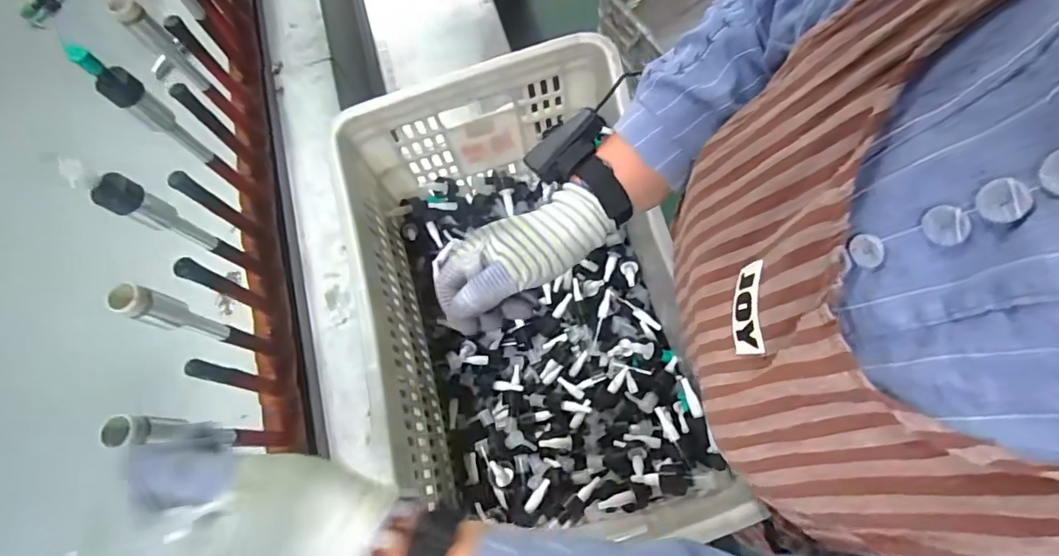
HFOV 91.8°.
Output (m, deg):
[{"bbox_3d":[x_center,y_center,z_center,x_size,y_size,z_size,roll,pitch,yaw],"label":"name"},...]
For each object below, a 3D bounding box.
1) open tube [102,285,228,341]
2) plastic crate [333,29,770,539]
[{"bbox_3d":[-0.312,0.034,0.451,0.027,0.120,0.025,20,72,4],"label":"open tube"},{"bbox_3d":[-0.004,0.033,0.625,0.341,0.242,0.513,-15,73,-7],"label":"plastic crate"}]

